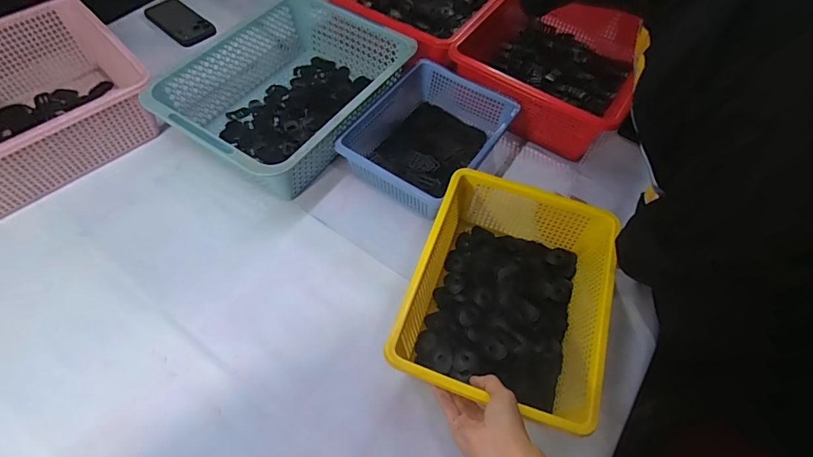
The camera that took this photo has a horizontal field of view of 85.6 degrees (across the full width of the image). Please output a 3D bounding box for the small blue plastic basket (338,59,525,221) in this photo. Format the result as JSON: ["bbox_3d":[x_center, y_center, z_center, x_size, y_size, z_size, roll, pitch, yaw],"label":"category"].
[{"bbox_3d":[0.038,-0.151,0.744,0.212,0.081,0.273,27,61,17],"label":"small blue plastic basket"}]

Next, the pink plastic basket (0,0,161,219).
[{"bbox_3d":[-0.656,-0.196,0.738,0.377,0.134,0.326,-38,65,-22],"label":"pink plastic basket"}]

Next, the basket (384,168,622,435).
[{"bbox_3d":[0.136,0.088,0.586,0.234,0.102,0.303,17,59,11],"label":"basket"}]

